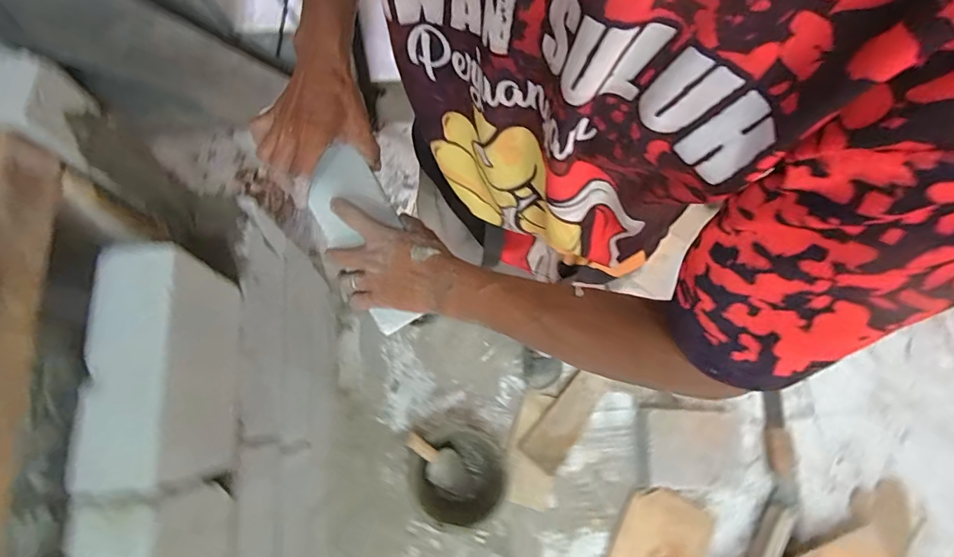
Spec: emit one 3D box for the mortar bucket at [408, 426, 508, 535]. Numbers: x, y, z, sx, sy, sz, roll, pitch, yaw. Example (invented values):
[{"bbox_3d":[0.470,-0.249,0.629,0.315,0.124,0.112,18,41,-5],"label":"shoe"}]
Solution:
[{"bbox_3d":[-0.045,0.482,1.139,0.215,0.140,0.222,2,75,-8],"label":"mortar bucket"}]

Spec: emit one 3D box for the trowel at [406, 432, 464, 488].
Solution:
[{"bbox_3d":[-0.095,0.447,1.130,0.088,0.043,0.197,-47,113,-12],"label":"trowel"}]

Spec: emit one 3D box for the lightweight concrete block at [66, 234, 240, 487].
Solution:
[{"bbox_3d":[-0.360,0.104,0.554,0.079,0.196,0.258,-3,75,-9],"label":"lightweight concrete block"}]

